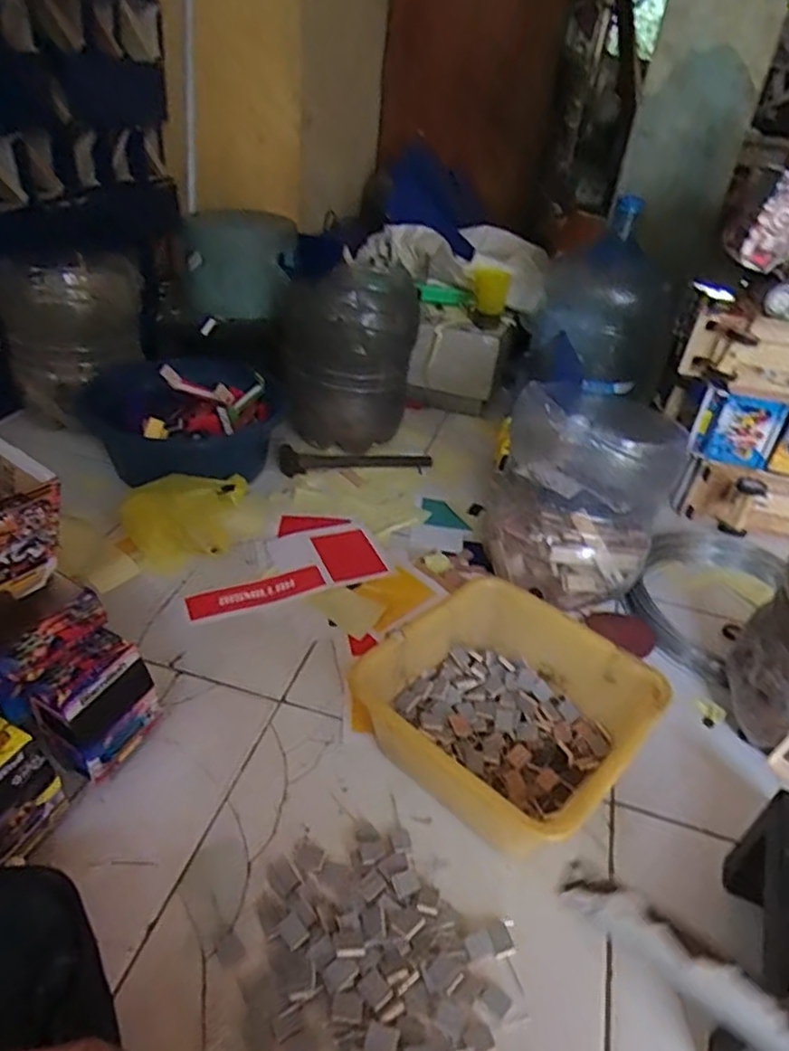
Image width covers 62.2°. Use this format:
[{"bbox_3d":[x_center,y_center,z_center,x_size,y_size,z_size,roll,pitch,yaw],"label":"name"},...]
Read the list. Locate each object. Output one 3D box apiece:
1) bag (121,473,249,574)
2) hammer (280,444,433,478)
[{"bbox_3d":[-0.331,-0.009,1.057,0.186,0.124,0.072,-17,41,-30],"label":"bag"},{"bbox_3d":[-0.073,-0.130,1.284,0.300,0.035,0.081,-5,37,-14],"label":"hammer"}]

